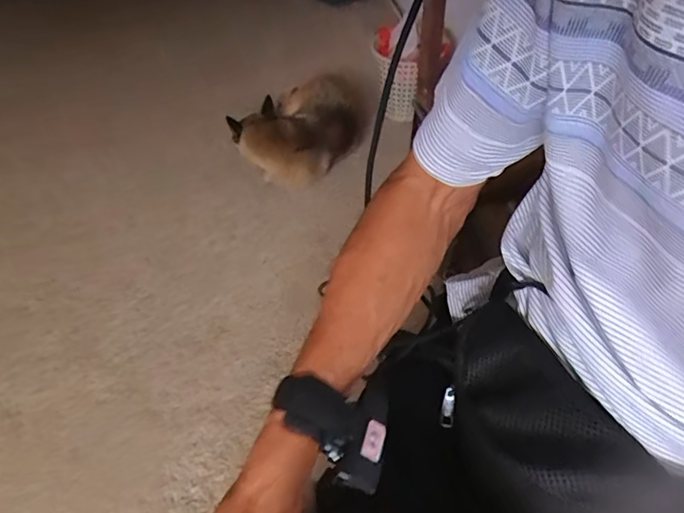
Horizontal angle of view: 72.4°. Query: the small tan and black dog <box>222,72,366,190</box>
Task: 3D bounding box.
[{"bbox_3d":[-0.130,-0.409,1.484,0.295,0.180,0.401,30,57,26],"label":"small tan and black dog"}]

